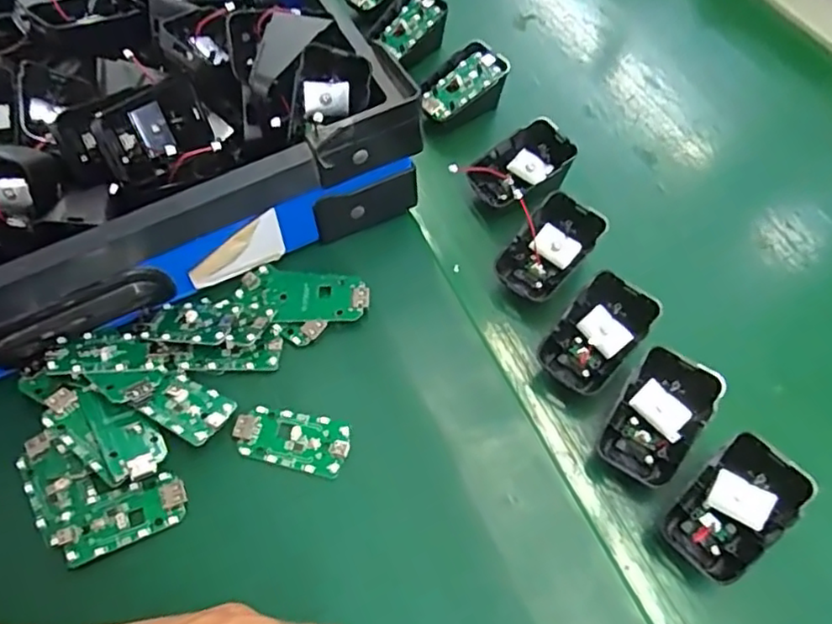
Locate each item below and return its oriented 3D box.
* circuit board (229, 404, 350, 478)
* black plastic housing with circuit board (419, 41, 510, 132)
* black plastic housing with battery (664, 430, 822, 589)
[{"bbox_3d":[-0.069,0.070,0.349,0.063,0.009,0.032,10,59,7],"label":"circuit board"},{"bbox_3d":[0.031,-0.163,0.475,0.067,0.047,0.039,-35,65,-19],"label":"black plastic housing with circuit board"},{"bbox_3d":[0.161,0.099,0.317,0.069,0.025,0.046,-47,58,2],"label":"black plastic housing with battery"}]

